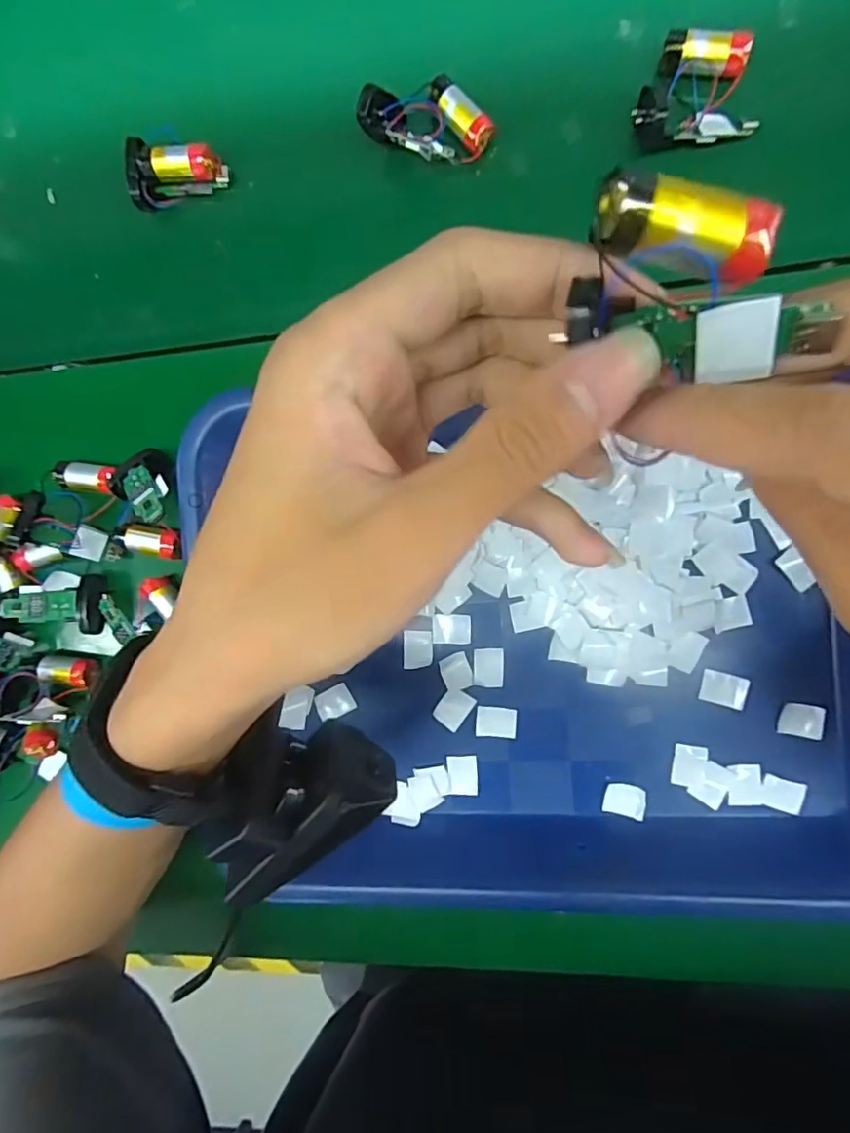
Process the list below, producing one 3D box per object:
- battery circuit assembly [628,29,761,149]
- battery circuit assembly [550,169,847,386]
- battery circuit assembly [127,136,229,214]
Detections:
[{"bbox_3d":[0.124,-0.220,0.266,0.051,0.018,0.046,-4,90,5],"label":"battery circuit assembly"},{"bbox_3d":[0.058,-0.060,0.122,0.051,0.021,0.032,10,92,7],"label":"battery circuit assembly"},{"bbox_3d":[-0.130,-0.207,0.304,0.048,0.020,0.032,1,91,5],"label":"battery circuit assembly"}]

